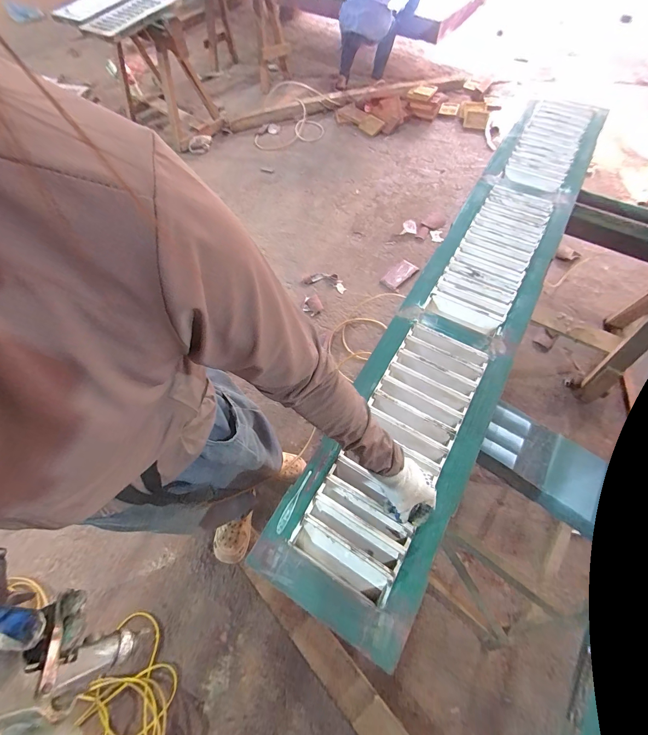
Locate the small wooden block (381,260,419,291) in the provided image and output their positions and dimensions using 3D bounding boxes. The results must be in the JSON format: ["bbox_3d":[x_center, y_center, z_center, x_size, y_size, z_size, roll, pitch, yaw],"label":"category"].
[{"bbox_3d":[0.418,-0.513,1.729,0.108,0.033,0.214,41,71,19],"label":"small wooden block"}]

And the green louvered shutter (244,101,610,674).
[{"bbox_3d":[0.396,-0.227,0.781,0.267,0.048,1.550,29,70,12],"label":"green louvered shutter"}]

